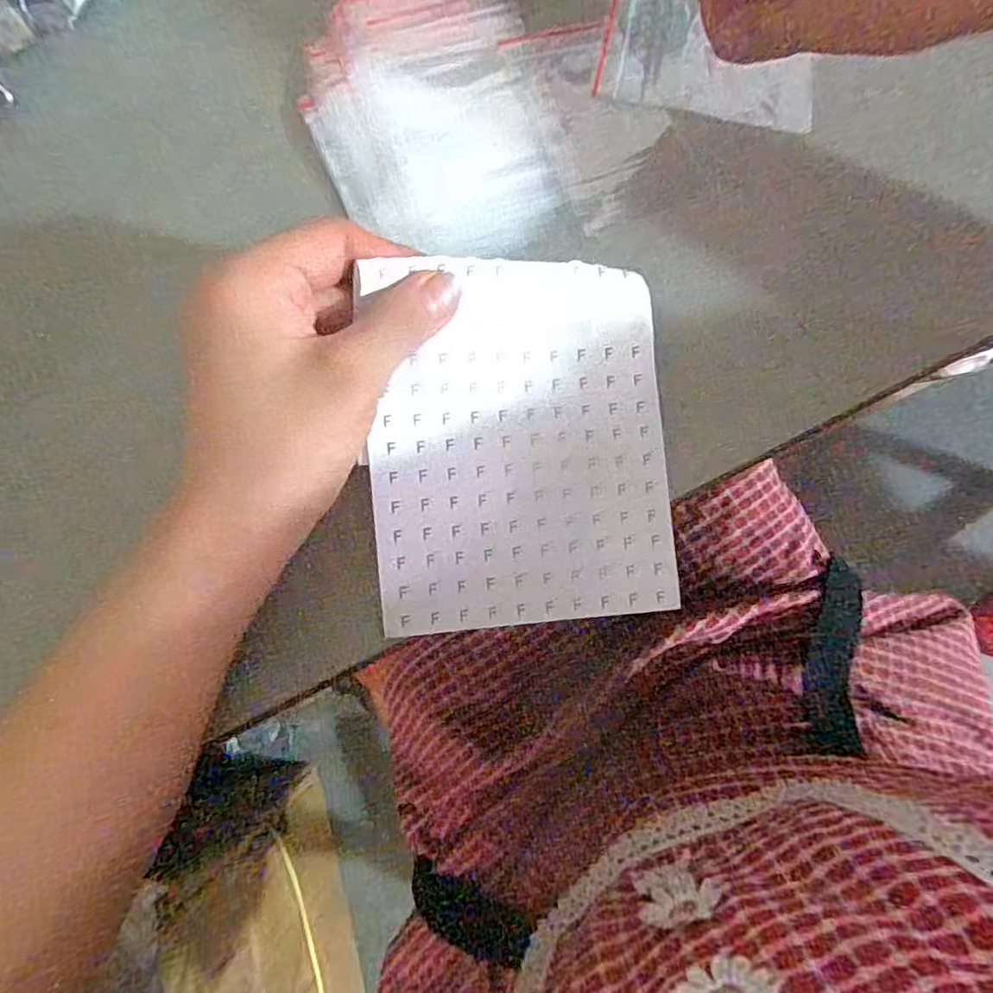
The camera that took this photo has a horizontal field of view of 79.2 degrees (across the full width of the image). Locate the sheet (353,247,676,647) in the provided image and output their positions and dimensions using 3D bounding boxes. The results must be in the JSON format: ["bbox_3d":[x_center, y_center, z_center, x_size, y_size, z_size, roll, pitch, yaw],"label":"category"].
[{"bbox_3d":[0.013,-0.016,0.244,0.121,0.017,0.145,-6,90,-8],"label":"sheet"}]

